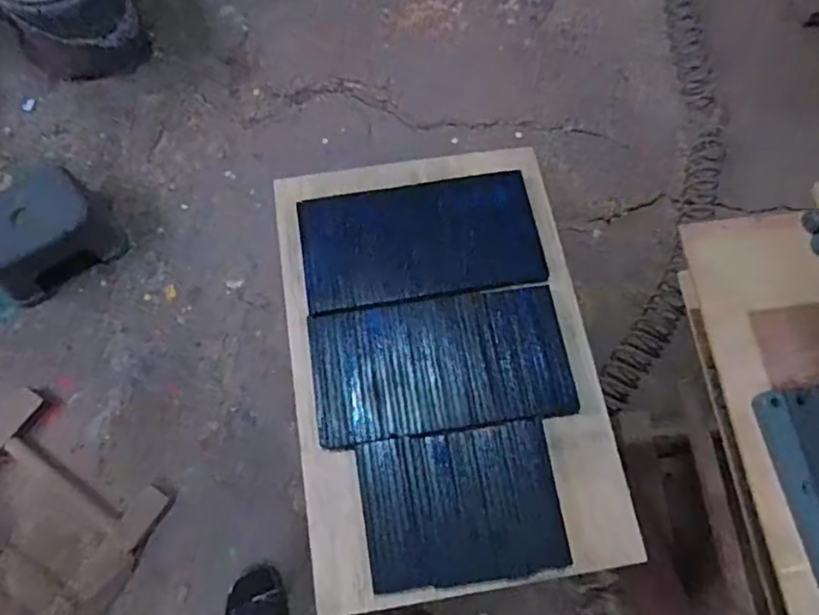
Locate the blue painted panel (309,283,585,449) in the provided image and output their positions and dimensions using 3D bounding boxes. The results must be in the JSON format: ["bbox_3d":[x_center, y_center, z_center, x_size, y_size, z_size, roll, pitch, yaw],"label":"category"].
[{"bbox_3d":[0.041,0.072,0.815,0.329,0.011,0.179,-8,71,-4],"label":"blue painted panel"}]

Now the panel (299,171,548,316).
[{"bbox_3d":[0.015,-0.095,0.869,0.322,0.016,0.171,-9,73,-3],"label":"panel"}]

